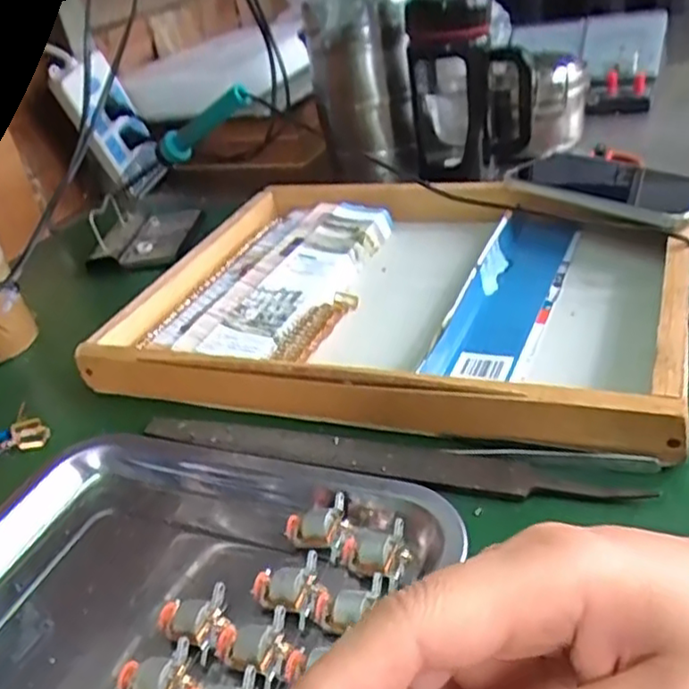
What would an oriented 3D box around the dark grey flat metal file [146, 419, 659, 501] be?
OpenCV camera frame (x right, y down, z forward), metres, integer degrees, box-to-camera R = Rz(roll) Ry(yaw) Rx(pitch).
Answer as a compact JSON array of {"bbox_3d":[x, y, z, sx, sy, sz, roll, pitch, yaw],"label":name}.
[{"bbox_3d":[0.010,0.063,0.392,0.296,0.005,0.024,5,44,25],"label":"dark grey flat metal file"}]

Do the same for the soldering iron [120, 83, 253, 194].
[{"bbox_3d":[-0.160,-0.199,0.668,0.203,0.028,0.022,-22,22,36],"label":"soldering iron"}]

